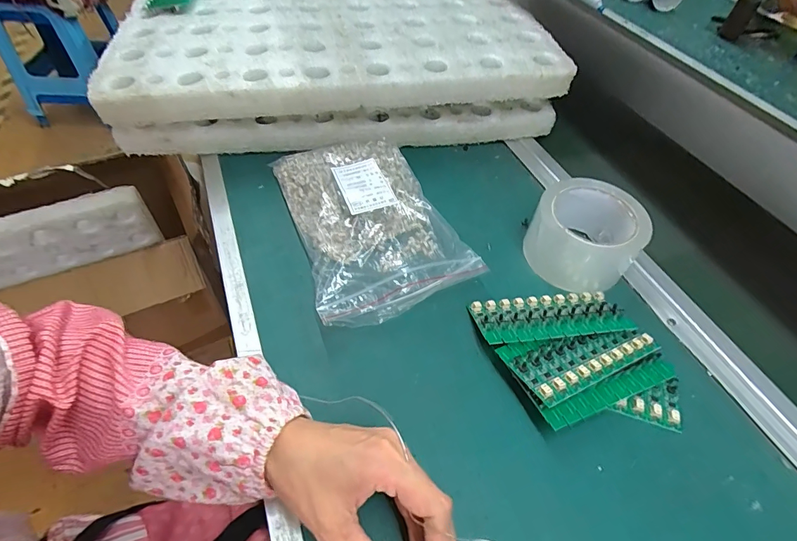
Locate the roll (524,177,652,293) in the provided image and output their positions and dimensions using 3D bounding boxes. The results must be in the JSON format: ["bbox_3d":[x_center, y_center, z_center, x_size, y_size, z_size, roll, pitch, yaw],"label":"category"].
[{"bbox_3d":[0.188,-0.037,0.416,0.099,0.067,0.097,2,51,-3],"label":"roll"}]

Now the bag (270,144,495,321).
[{"bbox_3d":[-0.031,-0.058,0.427,0.151,0.046,0.229,-15,54,-16],"label":"bag"}]

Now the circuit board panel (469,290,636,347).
[{"bbox_3d":[0.138,0.041,0.375,0.134,0.006,0.055,-5,36,-10],"label":"circuit board panel"}]

